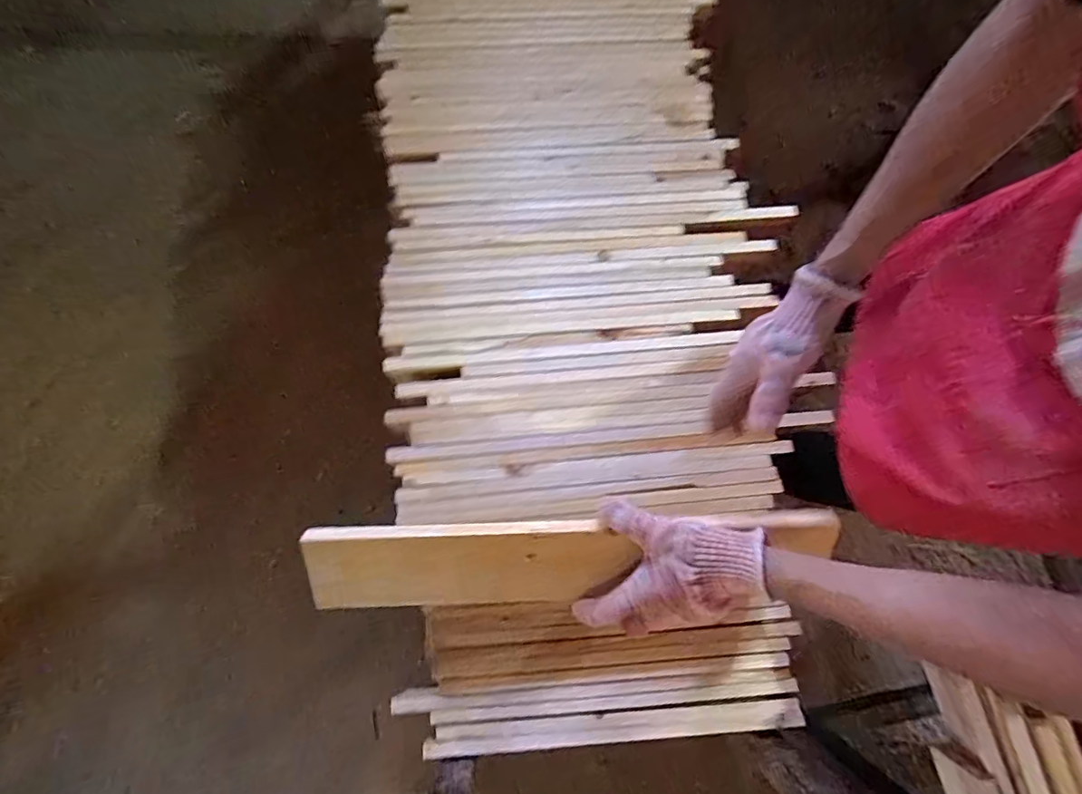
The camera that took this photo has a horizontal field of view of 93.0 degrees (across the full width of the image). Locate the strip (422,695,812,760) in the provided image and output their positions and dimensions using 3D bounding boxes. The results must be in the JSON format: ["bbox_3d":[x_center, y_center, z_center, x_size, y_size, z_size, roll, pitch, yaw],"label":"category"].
[{"bbox_3d":[0.097,0.431,0.662,0.485,0.011,0.035,-5,77,-2],"label":"strip"}]

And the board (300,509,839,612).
[{"bbox_3d":[0.028,0.156,0.477,0.475,0.020,0.083,-1,105,-1],"label":"board"}]

